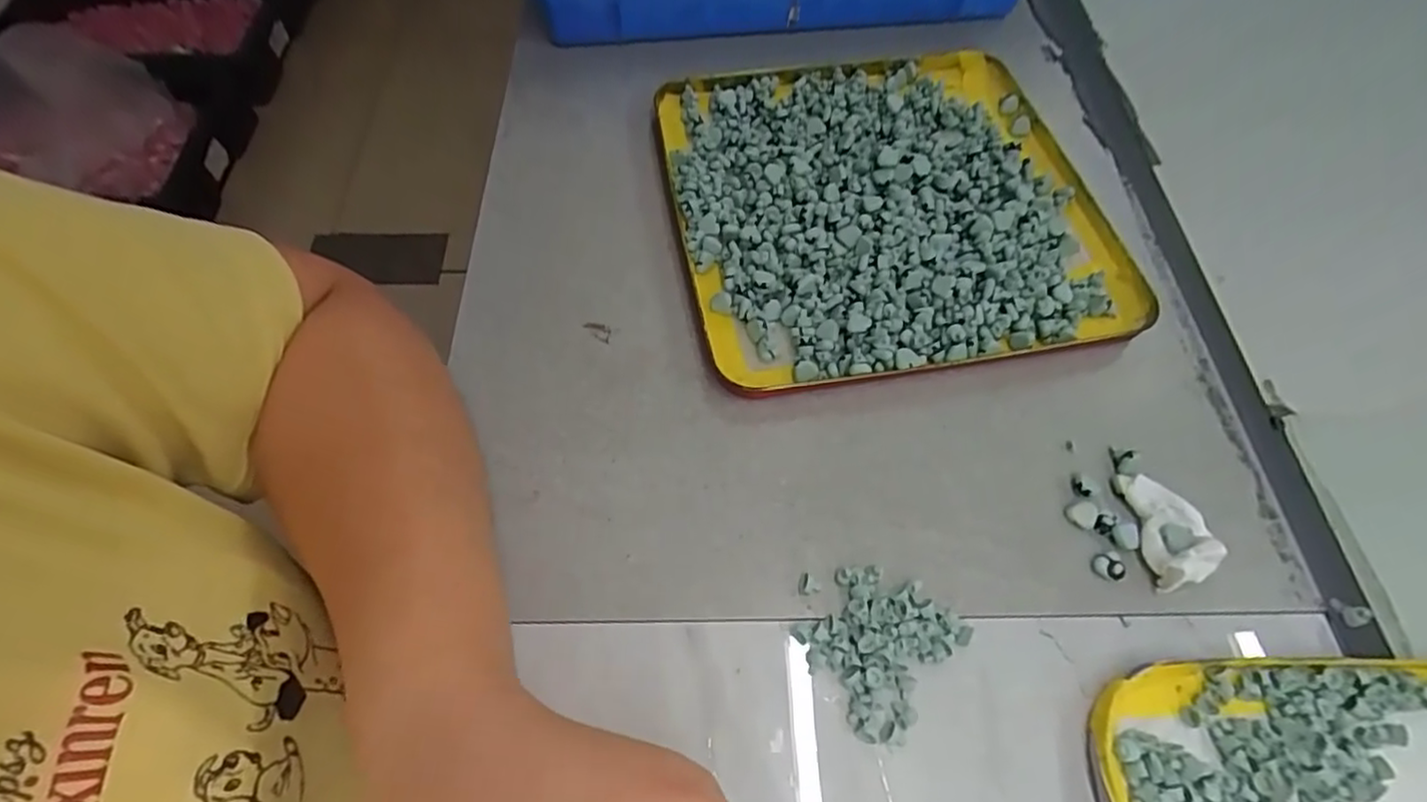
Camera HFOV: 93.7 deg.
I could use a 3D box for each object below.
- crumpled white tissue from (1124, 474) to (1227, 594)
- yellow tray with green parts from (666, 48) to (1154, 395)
[{"bbox_3d":[0.202,0.056,0.294,0.024,0.020,0.050,0,60,-2],"label":"crumpled white tissue"},{"bbox_3d":[0.100,-0.117,0.393,0.239,0.028,0.235,-9,60,-7],"label":"yellow tray with green parts"}]

